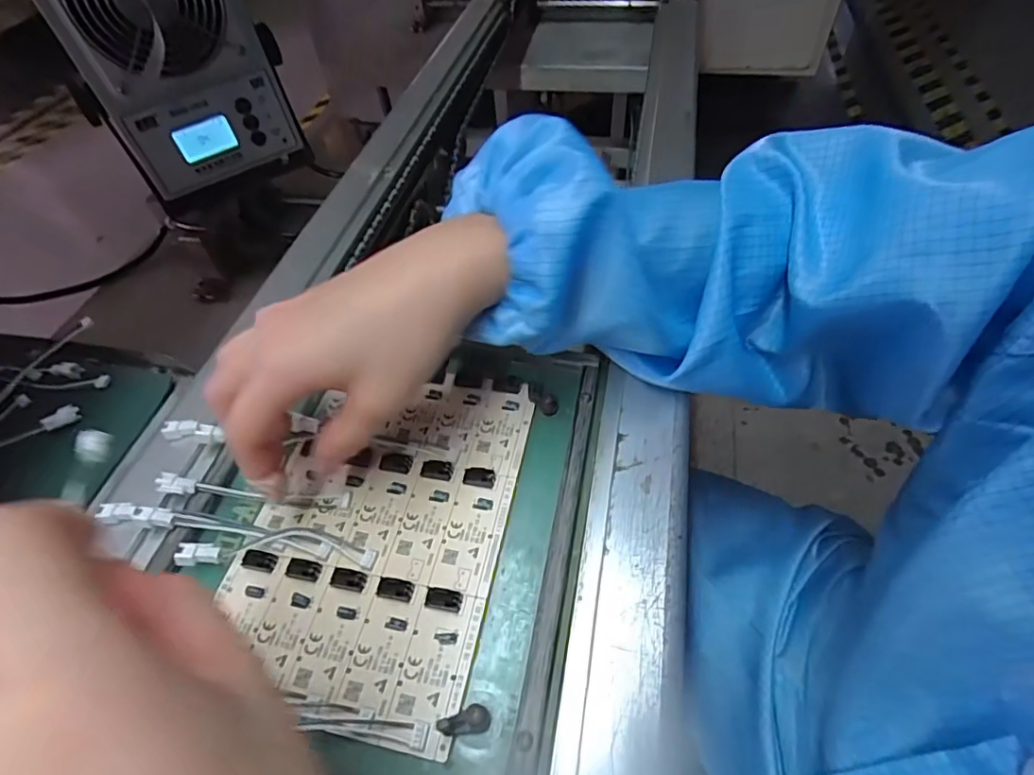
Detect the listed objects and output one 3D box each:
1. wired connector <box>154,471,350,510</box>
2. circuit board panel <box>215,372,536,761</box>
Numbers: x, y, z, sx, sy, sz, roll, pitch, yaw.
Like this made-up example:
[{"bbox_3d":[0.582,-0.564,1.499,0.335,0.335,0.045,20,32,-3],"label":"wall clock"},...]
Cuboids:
[{"bbox_3d":[-0.139,0.055,0.287,0.096,0.020,0.009,0,51,5],"label":"wired connector"},{"bbox_3d":[-0.069,0.066,0.284,0.125,0.009,0.190,8,54,9],"label":"circuit board panel"}]

